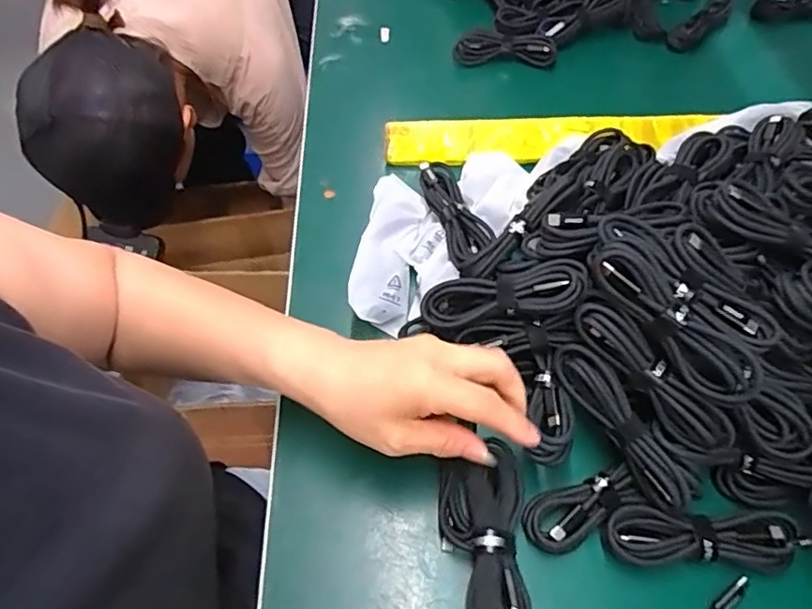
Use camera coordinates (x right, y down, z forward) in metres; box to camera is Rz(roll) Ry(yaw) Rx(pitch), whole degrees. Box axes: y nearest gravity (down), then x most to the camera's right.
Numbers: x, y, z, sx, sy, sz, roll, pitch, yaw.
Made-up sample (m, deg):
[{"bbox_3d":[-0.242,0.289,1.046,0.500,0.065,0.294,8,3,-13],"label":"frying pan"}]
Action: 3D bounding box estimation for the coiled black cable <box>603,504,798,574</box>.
[{"bbox_3d":[0.175,0.141,0.347,0.109,0.021,0.032,1,56,4],"label":"coiled black cable"}]

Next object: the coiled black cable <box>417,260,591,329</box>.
[{"bbox_3d":[0.064,-0.010,0.387,0.107,0.024,0.039,-11,53,25],"label":"coiled black cable"}]

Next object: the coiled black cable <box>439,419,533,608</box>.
[{"bbox_3d":[0.044,0.137,0.335,0.047,0.038,0.112,0,56,3],"label":"coiled black cable"}]

